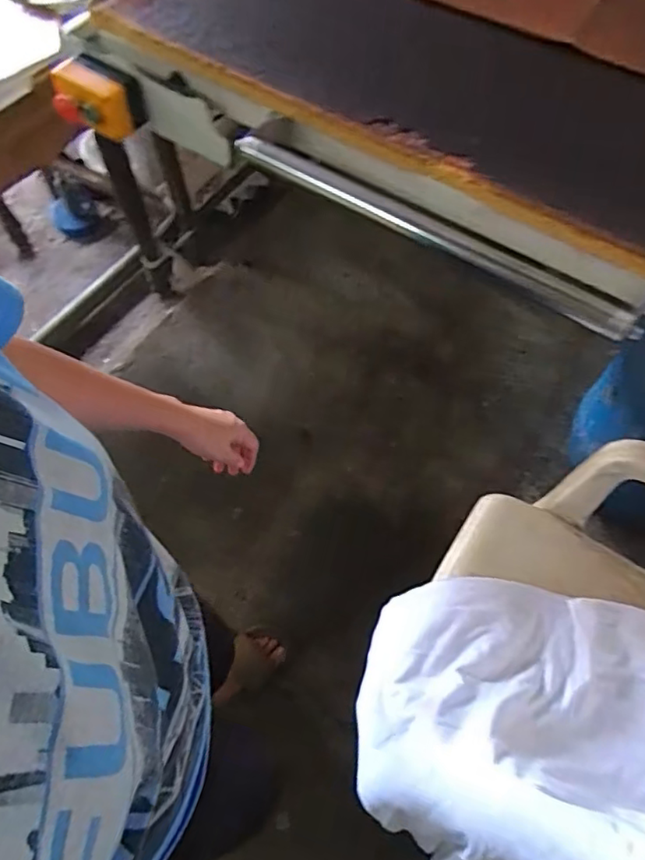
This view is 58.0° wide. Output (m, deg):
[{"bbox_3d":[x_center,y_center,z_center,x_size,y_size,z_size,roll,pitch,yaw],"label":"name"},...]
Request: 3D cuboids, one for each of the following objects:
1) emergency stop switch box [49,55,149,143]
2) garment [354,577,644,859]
[{"bbox_3d":[-0.330,-0.492,0.871,0.134,0.077,0.091,28,65,12],"label":"emergency stop switch box"},{"bbox_3d":[0.319,0.365,0.667,0.548,0.358,0.415,22,64,12],"label":"garment"}]

